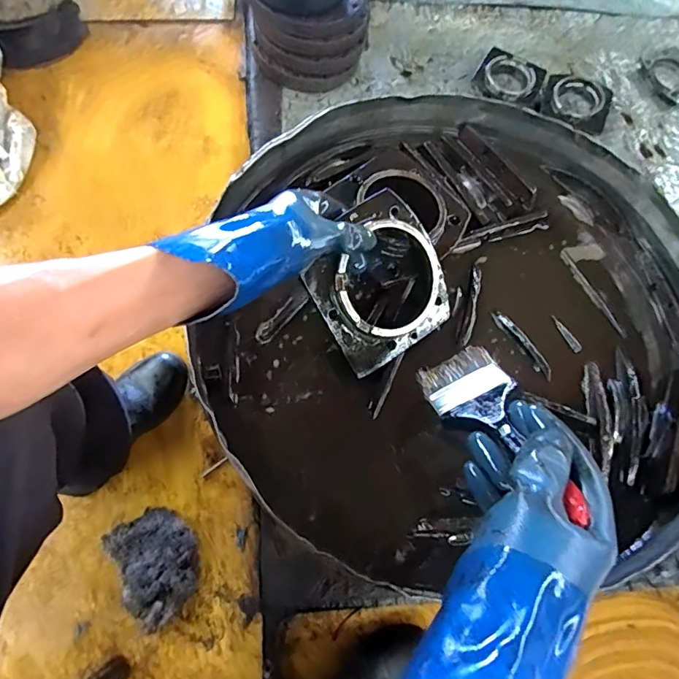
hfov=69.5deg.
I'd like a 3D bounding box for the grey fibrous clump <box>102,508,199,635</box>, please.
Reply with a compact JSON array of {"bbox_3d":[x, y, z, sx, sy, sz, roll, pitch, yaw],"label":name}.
[{"bbox_3d":[-0.287,0.346,0.770,0.122,0.064,0.169,-37,74,-15],"label":"grey fibrous clump"}]

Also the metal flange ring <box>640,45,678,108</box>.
[{"bbox_3d":[0.840,-0.656,1.222,0.142,0.014,0.163,-18,70,-12],"label":"metal flange ring"}]

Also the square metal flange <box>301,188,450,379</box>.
[{"bbox_3d":[0.045,-0.058,0.512,0.144,0.030,0.158,-37,108,-20],"label":"square metal flange"}]

